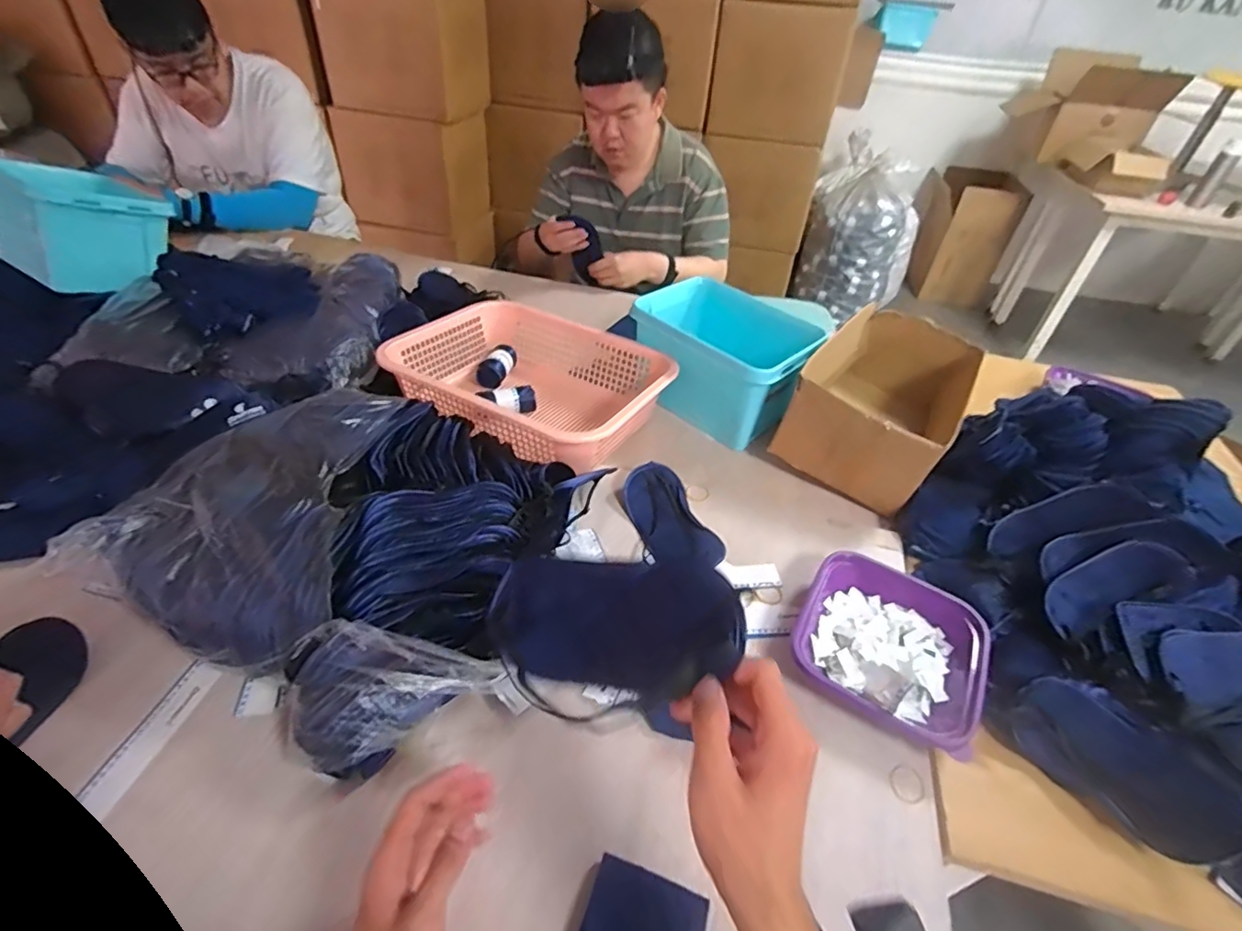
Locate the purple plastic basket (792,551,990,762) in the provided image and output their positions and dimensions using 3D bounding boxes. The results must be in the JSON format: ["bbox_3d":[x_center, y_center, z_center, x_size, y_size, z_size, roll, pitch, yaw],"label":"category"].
[{"bbox_3d":[0.285,0.190,0.613,0.182,0.047,0.190,25,45,21],"label":"purple plastic basket"}]

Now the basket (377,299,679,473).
[{"bbox_3d":[-0.128,-0.119,0.899,0.379,0.134,0.316,27,46,23],"label":"basket"}]

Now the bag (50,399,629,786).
[{"bbox_3d":[-0.295,0.064,0.639,0.445,0.095,0.403,17,43,13],"label":"bag"}]

